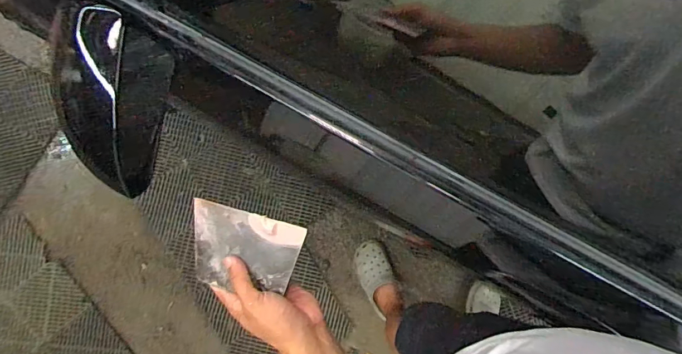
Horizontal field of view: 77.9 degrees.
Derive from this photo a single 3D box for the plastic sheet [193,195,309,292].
[{"bbox_3d":[-0.114,0.087,0.490,0.141,0.010,0.094,11,102,18],"label":"plastic sheet"}]

